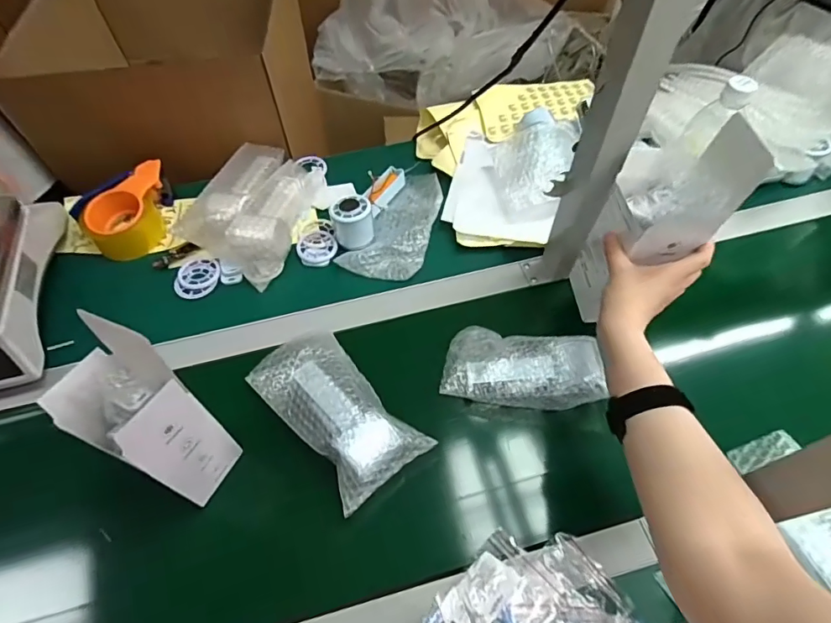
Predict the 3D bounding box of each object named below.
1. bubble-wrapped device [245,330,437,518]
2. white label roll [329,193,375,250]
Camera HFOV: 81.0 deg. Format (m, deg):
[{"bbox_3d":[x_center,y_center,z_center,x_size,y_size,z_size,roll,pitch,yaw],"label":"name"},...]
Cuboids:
[{"bbox_3d":[-0.092,0.104,0.540,0.106,0.033,0.201,-36,65,-18],"label":"bubble-wrapped device"},{"bbox_3d":[-0.088,-0.124,0.687,0.058,0.058,0.053,-13,60,-6],"label":"white label roll"}]

